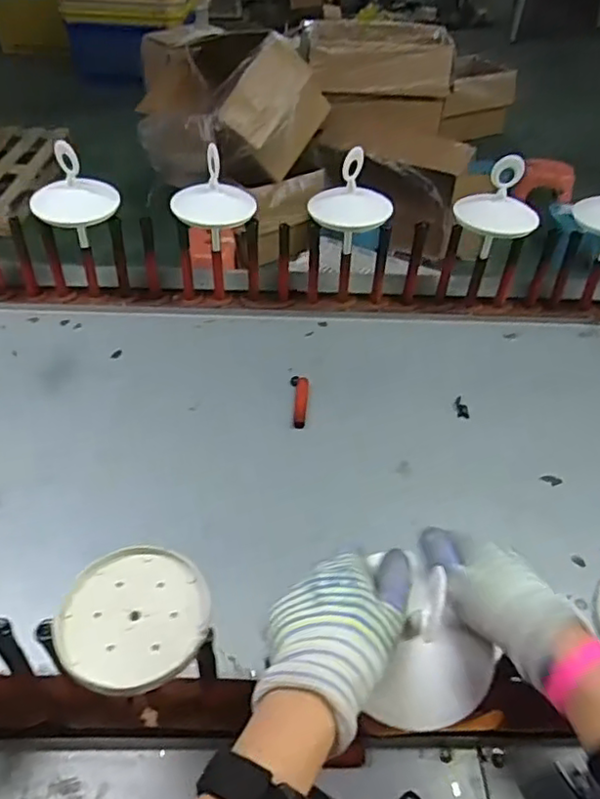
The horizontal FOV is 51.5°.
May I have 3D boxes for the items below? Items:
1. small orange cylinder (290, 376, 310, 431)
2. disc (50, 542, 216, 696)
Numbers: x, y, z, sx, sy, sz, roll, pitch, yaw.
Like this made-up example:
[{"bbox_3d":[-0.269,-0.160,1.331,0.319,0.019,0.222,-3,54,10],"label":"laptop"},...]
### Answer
[{"bbox_3d":[0.000,0.001,0.903,0.026,0.013,0.102,3,42,-2],"label":"small orange cylinder"},{"bbox_3d":[-0.126,0.163,0.473,0.110,0.010,0.110,2,42,-2],"label":"disc"}]

